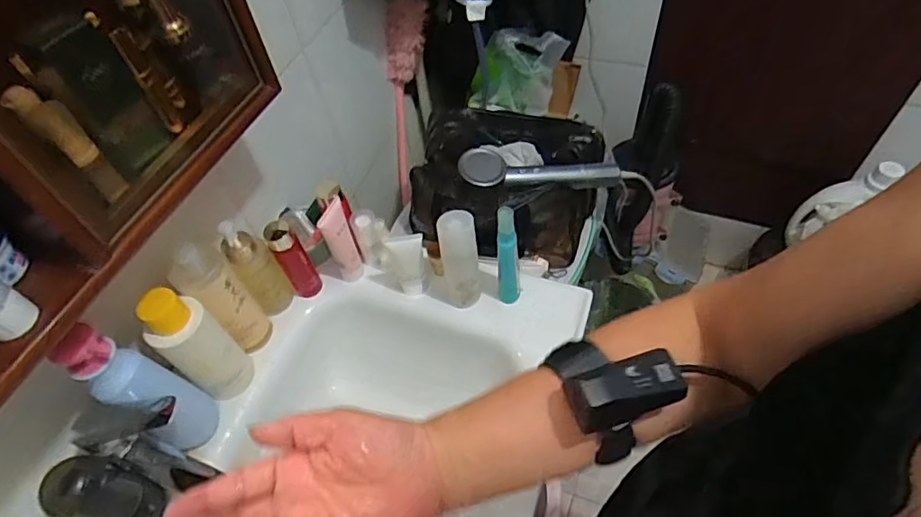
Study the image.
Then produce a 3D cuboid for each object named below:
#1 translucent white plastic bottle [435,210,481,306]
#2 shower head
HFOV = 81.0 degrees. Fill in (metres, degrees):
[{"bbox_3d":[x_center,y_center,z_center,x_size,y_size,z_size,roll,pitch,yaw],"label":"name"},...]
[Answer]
[{"bbox_3d":[0.000,0.009,0.707,0.047,0.173,0.044,-3,53,4],"label":"translucent white plastic bottle"},{"bbox_3d":[0.123,-0.130,0.815,0.249,0.035,0.046,2,52,-11],"label":"shower head"}]

